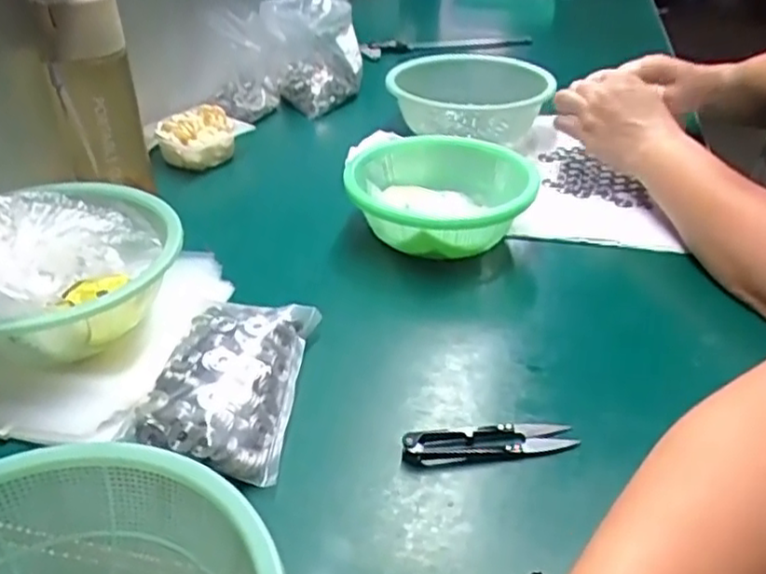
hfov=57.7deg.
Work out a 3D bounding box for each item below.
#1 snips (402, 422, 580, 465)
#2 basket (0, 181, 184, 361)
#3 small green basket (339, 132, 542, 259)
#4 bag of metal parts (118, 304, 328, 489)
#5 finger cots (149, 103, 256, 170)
[{"bbox_3d":[0.063,0.091,0.415,0.102,0.011,0.023,-4,34,-8],"label":"snips"},{"bbox_3d":[-0.231,-0.016,0.490,0.169,0.094,0.181,-4,34,-8],"label":"basket"},{"bbox_3d":[0.051,-0.077,0.621,0.161,0.061,0.182,3,33,2],"label":"small green basket"},{"bbox_3d":[-0.092,0.054,0.441,0.088,0.033,0.138,8,34,10],"label":"bag of metal parts"},{"bbox_3d":[-0.201,-0.166,0.763,0.075,0.038,0.086,22,39,28],"label":"finger cots"}]

